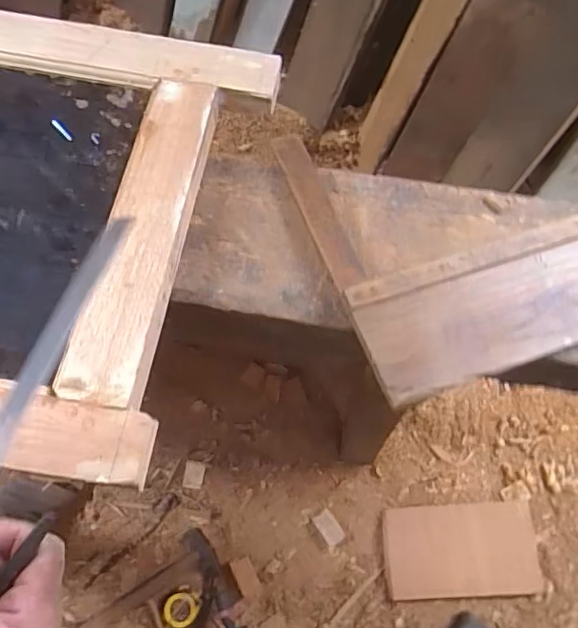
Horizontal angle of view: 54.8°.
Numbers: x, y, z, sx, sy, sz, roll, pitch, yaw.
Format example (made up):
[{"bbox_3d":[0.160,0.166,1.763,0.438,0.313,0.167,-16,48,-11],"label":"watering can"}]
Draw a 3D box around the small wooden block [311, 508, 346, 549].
[{"bbox_3d":[0.072,0.393,1.021,0.036,0.005,0.061,-32,73,-12],"label":"small wooden block"}]

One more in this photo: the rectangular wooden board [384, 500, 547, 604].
[{"bbox_3d":[0.306,0.423,1.000,0.261,0.012,0.151,-7,67,8],"label":"rectangular wooden board"}]

